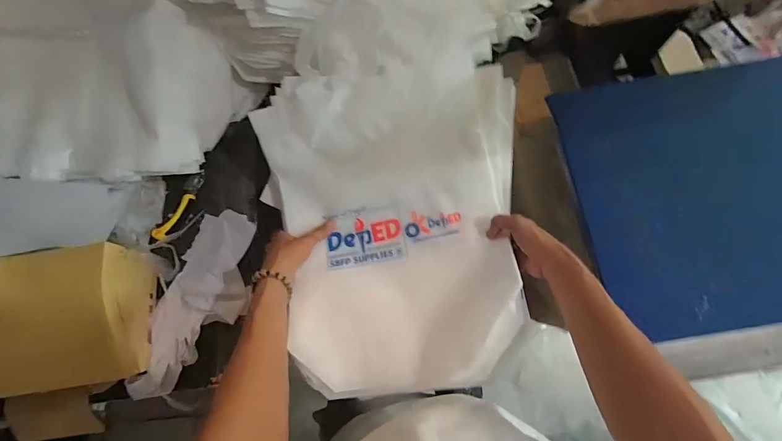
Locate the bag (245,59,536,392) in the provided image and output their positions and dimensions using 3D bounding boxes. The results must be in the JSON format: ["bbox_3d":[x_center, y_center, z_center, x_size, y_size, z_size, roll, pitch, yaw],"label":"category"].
[{"bbox_3d":[-0.014,0.004,0.507,0.381,0.120,0.430,-2,73,2],"label":"bag"}]

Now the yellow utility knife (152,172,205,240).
[{"bbox_3d":[-0.394,-0.028,0.662,0.036,0.015,0.139,21,75,8],"label":"yellow utility knife"}]

